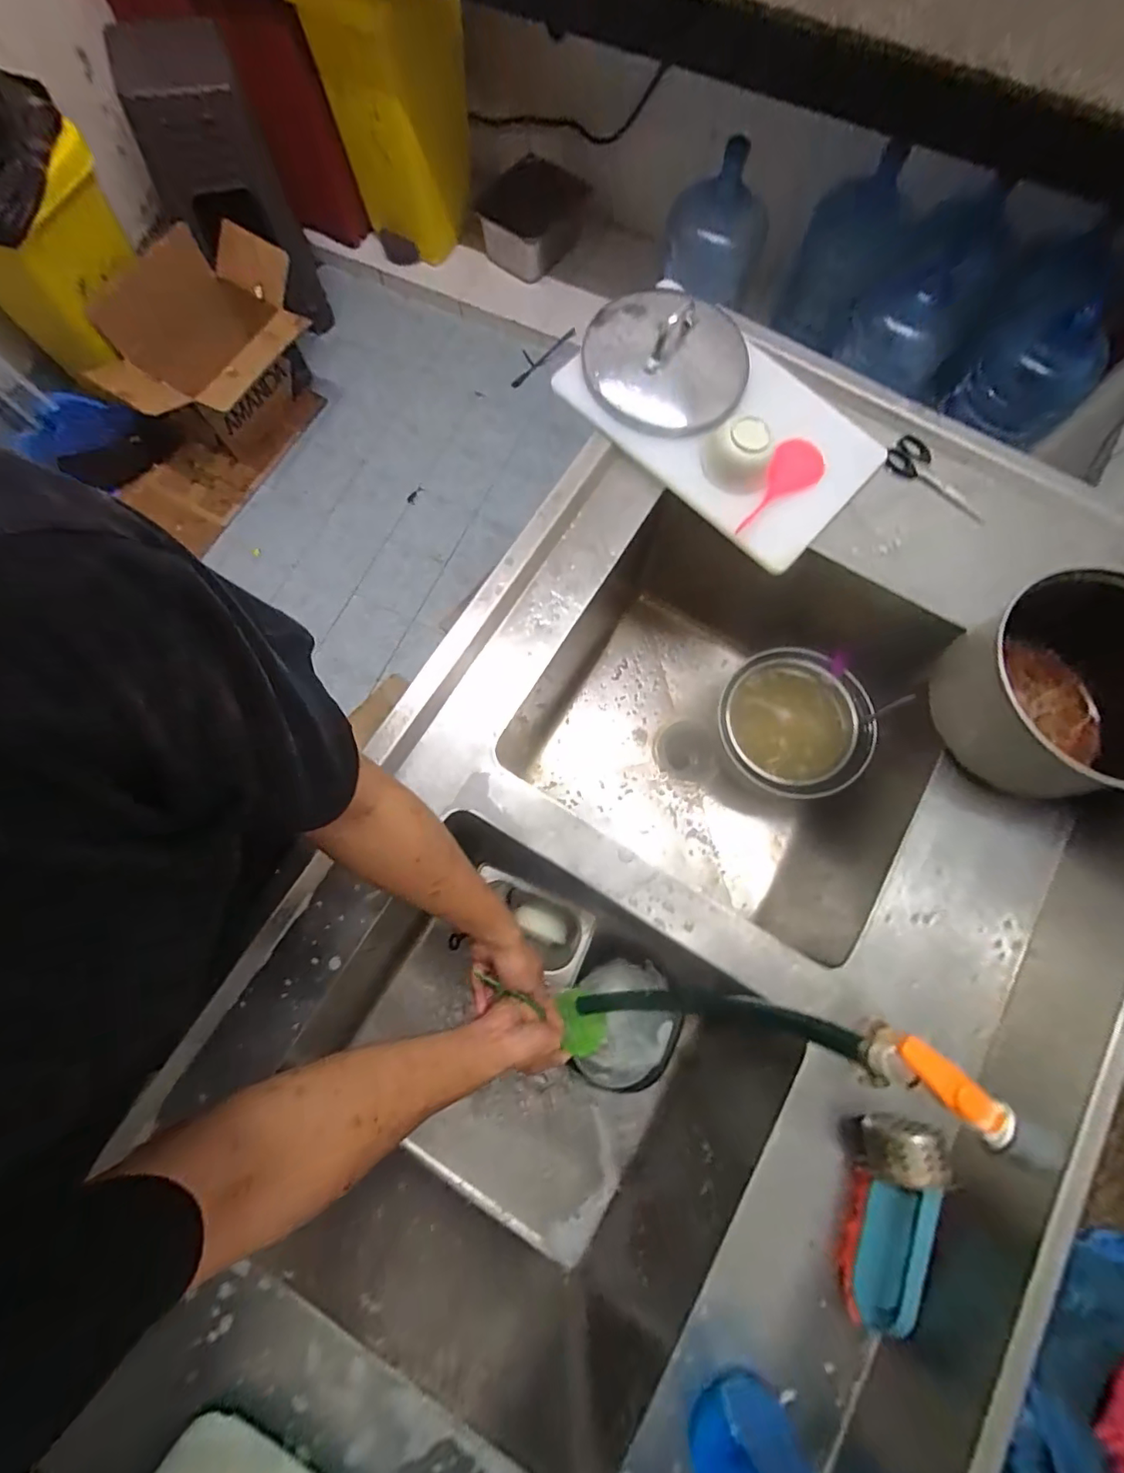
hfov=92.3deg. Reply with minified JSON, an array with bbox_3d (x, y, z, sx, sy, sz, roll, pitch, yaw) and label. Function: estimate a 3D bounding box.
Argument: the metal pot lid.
[{"bbox_3d":[0.141,-0.516,0.716,0.211,0.080,0.229,0,77,-1],"label":"metal pot lid"}]

